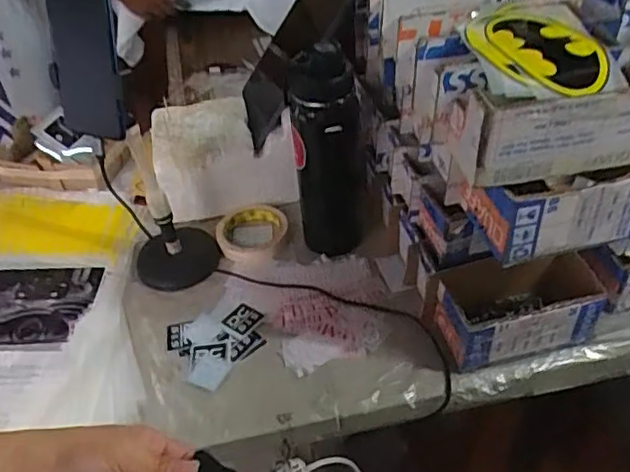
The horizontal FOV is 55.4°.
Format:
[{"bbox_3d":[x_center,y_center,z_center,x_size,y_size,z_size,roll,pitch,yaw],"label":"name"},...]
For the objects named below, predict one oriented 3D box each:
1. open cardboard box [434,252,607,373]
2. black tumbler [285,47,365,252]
[{"bbox_3d":[0.226,0.078,0.655,0.180,0.085,0.088,-12,43,-8],"label":"open cardboard box"},{"bbox_3d":[0.018,-0.097,0.722,0.082,0.262,0.082,-5,43,-1],"label":"black tumbler"}]

